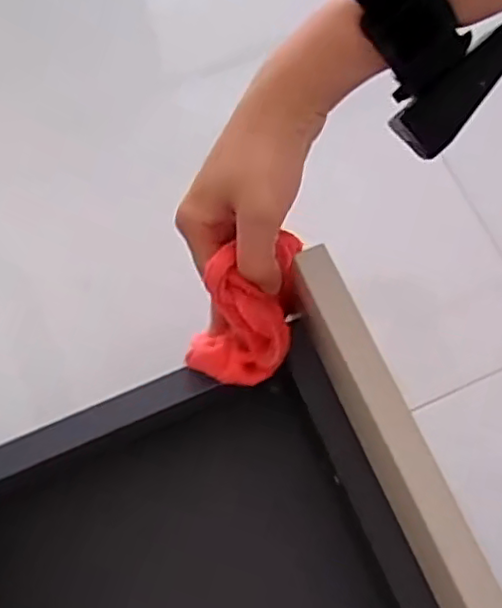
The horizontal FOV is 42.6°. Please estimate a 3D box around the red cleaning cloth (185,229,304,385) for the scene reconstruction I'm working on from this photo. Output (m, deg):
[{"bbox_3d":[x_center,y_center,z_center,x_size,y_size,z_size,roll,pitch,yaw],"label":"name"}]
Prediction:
[{"bbox_3d":[0.001,0.001,0.346,0.050,0.061,0.086,22,73,8],"label":"red cleaning cloth"}]

